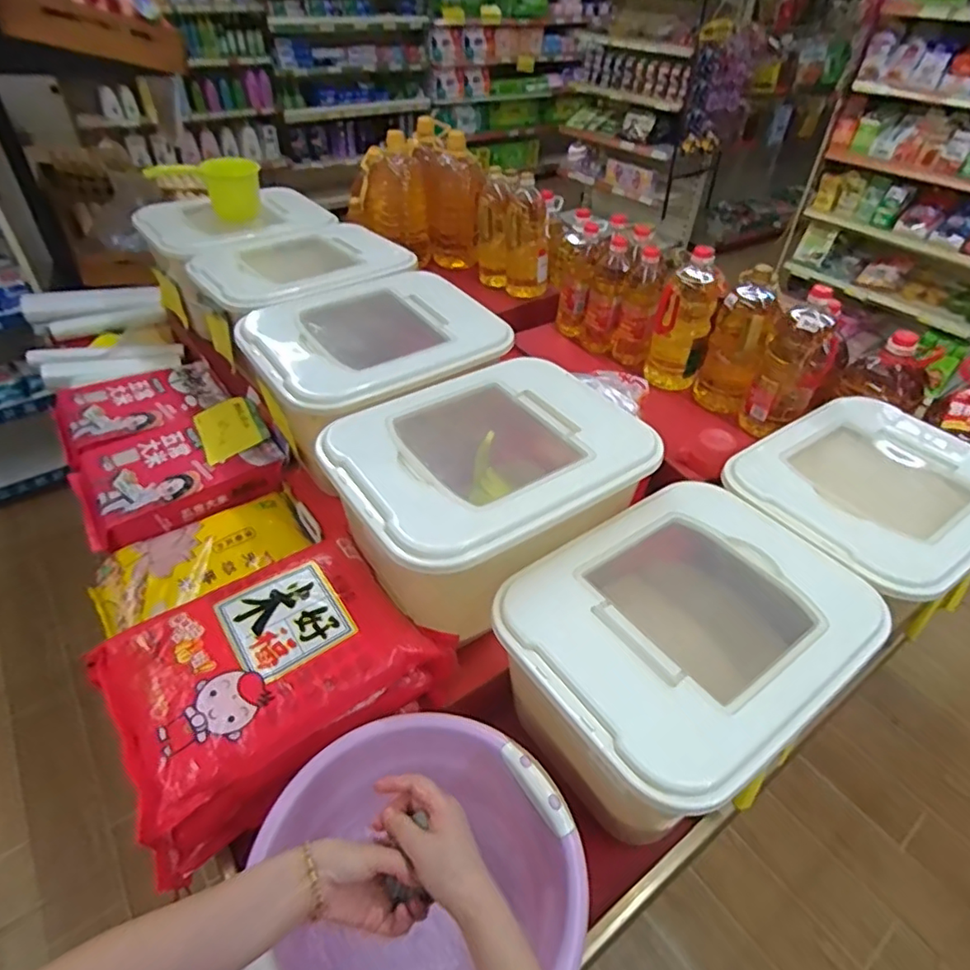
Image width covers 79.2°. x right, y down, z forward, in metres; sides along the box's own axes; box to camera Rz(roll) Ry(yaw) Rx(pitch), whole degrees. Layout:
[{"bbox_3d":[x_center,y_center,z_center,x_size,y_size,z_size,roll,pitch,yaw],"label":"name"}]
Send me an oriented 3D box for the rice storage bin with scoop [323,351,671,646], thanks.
[{"bbox_3d":[-0.005,0.019,0.936,0.427,0.247,0.358,-24,49,-27],"label":"rice storage bin with scoop"}]

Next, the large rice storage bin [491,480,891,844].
[{"bbox_3d":[0.262,0.233,0.823,0.456,0.247,0.343,-27,50,-29],"label":"large rice storage bin"}]

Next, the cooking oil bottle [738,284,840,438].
[{"bbox_3d":[0.580,-0.221,1.106,0.115,0.278,0.113,27,48,25],"label":"cooking oil bottle"}]

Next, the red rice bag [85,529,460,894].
[{"bbox_3d":[-0.276,0.252,0.798,0.396,0.152,0.289,-24,48,-26],"label":"red rice bag"}]

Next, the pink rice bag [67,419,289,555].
[{"bbox_3d":[-0.610,-0.033,1.175,0.379,0.080,0.264,-19,46,-22],"label":"pink rice bag"}]

